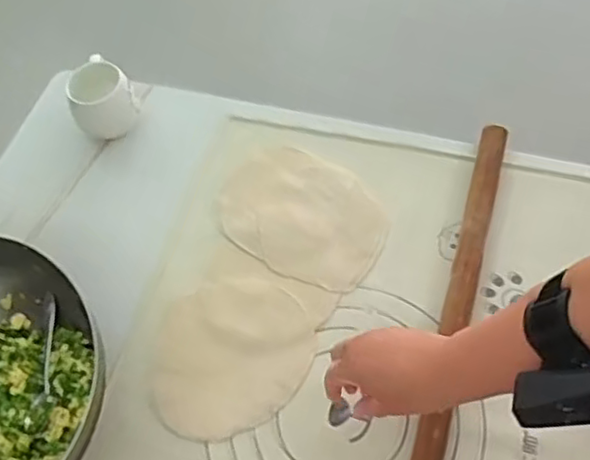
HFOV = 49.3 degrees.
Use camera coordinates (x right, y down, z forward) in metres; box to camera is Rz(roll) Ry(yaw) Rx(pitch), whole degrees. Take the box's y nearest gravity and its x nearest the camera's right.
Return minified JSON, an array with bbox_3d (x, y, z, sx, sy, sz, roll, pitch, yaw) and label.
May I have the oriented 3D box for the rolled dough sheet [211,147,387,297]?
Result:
[{"bbox_3d":[0.007,-0.021,0.773,0.211,0.010,0.154,32,66,20],"label":"rolled dough sheet"}]

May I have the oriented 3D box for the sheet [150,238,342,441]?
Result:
[{"bbox_3d":[-0.066,0.122,0.694,0.158,0.013,0.202,24,64,17],"label":"sheet"}]

